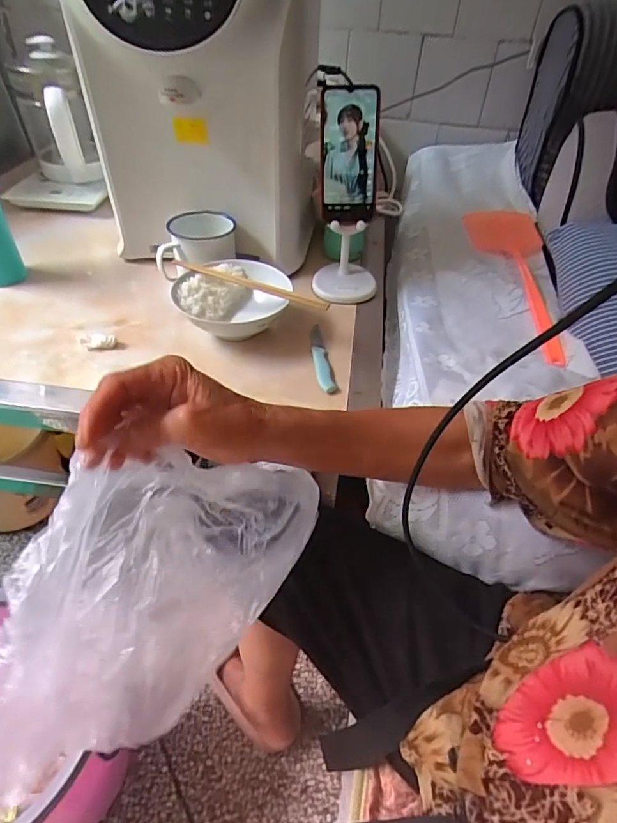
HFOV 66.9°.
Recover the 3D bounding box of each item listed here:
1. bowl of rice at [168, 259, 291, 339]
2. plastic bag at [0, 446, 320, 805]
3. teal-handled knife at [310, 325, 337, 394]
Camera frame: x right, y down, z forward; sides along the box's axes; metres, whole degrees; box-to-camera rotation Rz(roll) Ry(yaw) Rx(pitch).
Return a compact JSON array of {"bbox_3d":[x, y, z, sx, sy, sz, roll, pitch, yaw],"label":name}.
[{"bbox_3d":[-0.105,-0.137,0.630,0.138,0.069,0.142,2,45,-2],"label":"bowl of rice"},{"bbox_3d":[-0.122,0.150,0.345,0.183,0.275,0.052,28,-2,-27],"label":"plastic bag"},{"bbox_3d":[0.016,-0.075,0.613,0.022,0.014,0.148,-2,45,-6],"label":"teal-handled knife"}]

